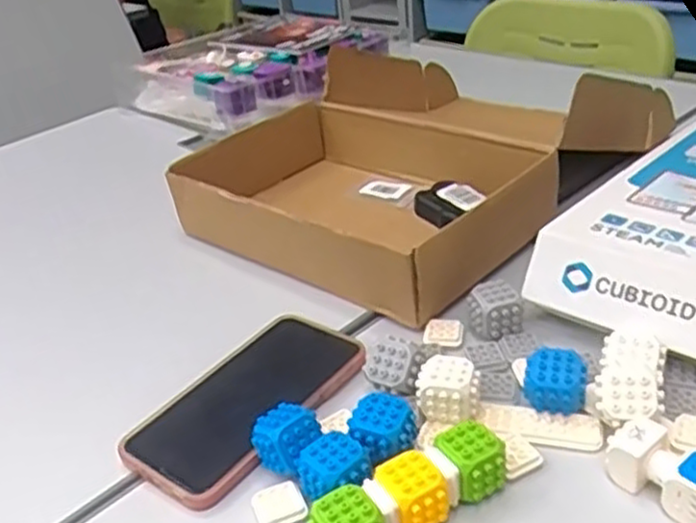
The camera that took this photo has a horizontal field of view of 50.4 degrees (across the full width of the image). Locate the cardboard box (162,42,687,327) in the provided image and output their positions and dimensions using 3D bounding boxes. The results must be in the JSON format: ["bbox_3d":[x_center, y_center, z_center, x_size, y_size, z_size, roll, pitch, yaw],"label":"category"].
[{"bbox_3d":[0.089,-0.123,0.766,0.328,0.121,0.462,22,41,39],"label":"cardboard box"}]

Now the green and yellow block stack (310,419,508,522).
[{"bbox_3d":[0.033,0.129,0.402,0.113,0.038,0.031,-21,33,-23],"label":"green and yellow block stack"}]

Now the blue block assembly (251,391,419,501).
[{"bbox_3d":[-0.006,0.113,0.430,0.094,0.037,0.057,-7,30,0],"label":"blue block assembly"}]

